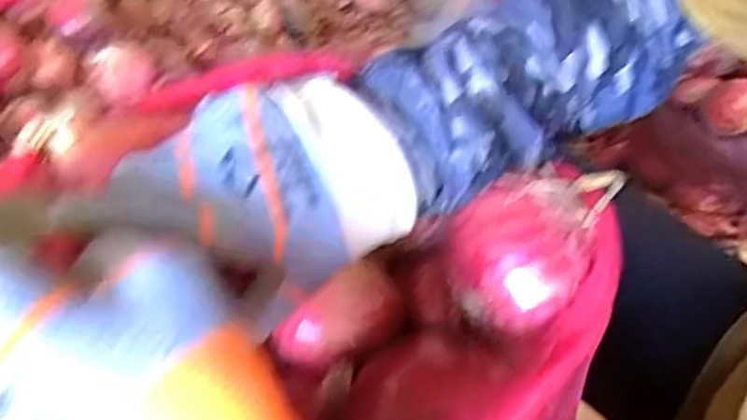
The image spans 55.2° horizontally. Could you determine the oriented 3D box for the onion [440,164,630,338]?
[{"bbox_3d":[0.073,0.015,0.334,0.058,0.053,0.082,19,38,24],"label":"onion"}]

